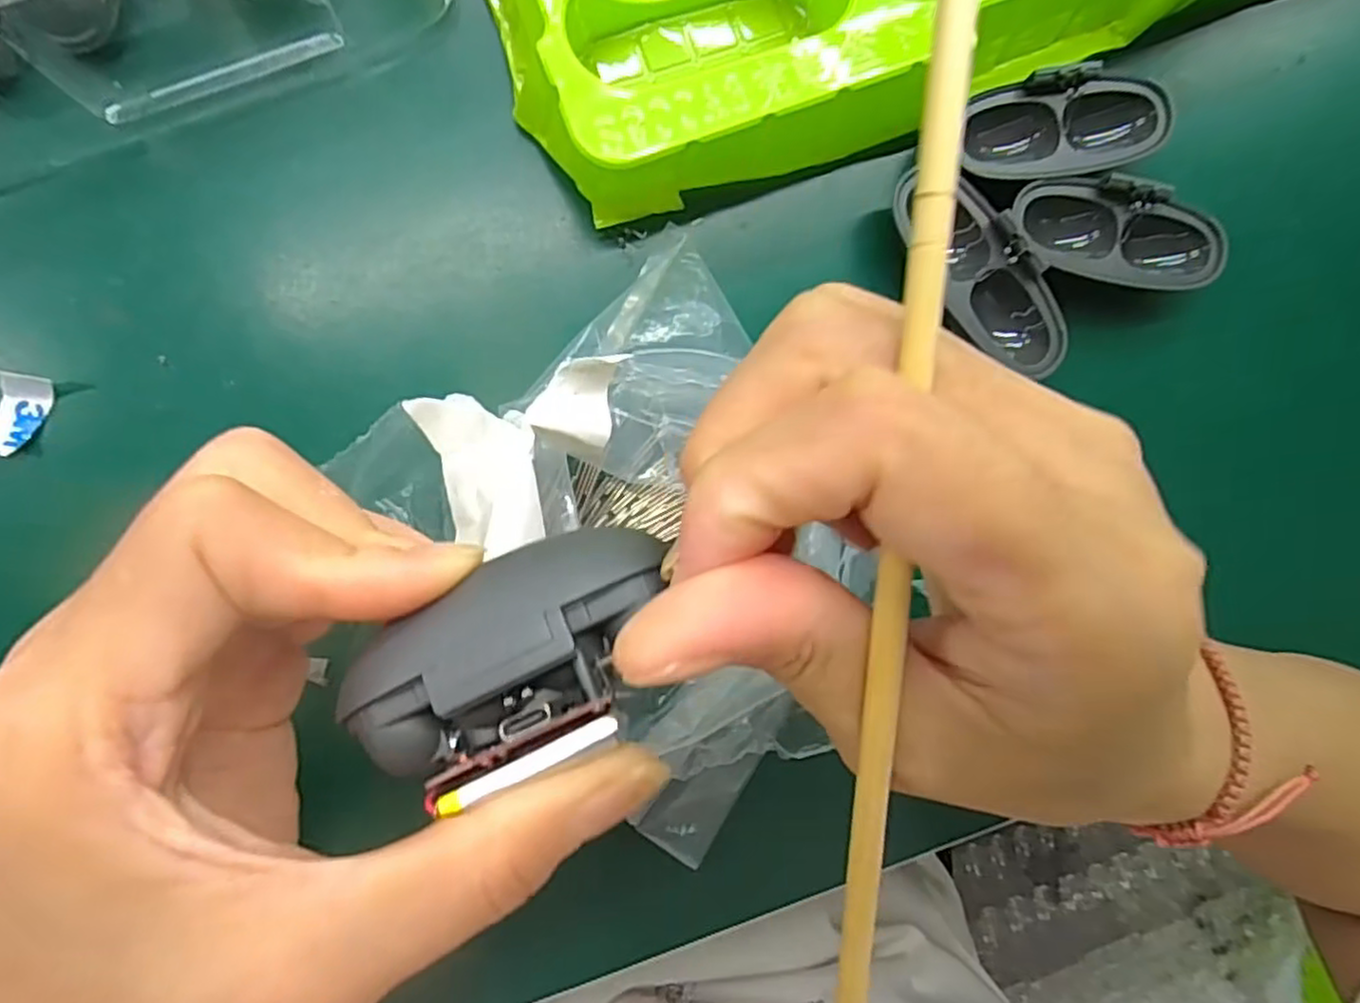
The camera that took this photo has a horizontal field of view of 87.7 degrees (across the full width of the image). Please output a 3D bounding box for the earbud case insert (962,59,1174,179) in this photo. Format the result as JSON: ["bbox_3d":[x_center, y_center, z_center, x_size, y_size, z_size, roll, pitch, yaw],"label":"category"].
[{"bbox_3d":[0.109,-0.106,0.199,0.062,0.009,0.027,-12,96,-7],"label":"earbud case insert"}]

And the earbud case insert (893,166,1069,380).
[{"bbox_3d":[0.085,-0.064,0.201,0.025,0.013,0.067,-40,98,-4],"label":"earbud case insert"}]

